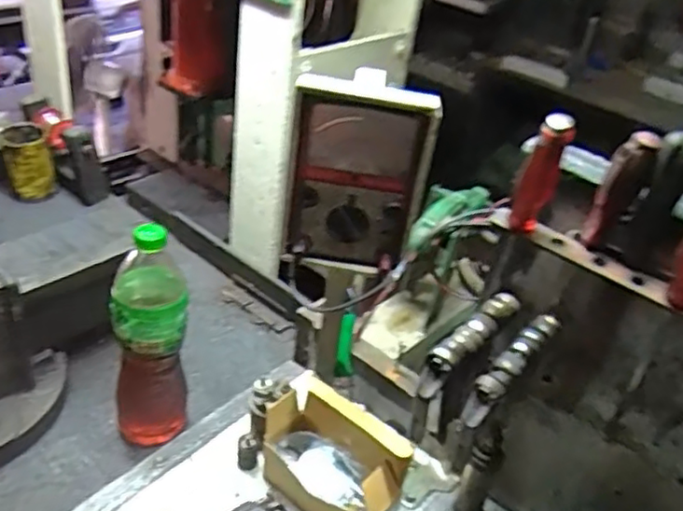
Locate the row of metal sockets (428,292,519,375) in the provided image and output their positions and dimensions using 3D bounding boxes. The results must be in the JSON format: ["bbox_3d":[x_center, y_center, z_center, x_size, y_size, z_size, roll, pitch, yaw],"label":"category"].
[{"bbox_3d":[0.115,0.063,0.552,0.021,0.016,0.116,32,41,29],"label":"row of metal sockets"}]

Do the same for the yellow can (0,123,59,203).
[{"bbox_3d":[-0.526,-0.153,1.105,0.076,0.101,0.074,-10,40,-25],"label":"yellow can"}]

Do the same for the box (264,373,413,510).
[{"bbox_3d":[-0.012,0.211,0.663,0.148,0.112,0.085,26,39,25],"label":"box"}]

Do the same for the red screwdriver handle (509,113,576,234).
[{"bbox_3d":[0.147,-0.060,0.490,0.028,0.100,0.026,16,38,12],"label":"red screwdriver handle"}]

